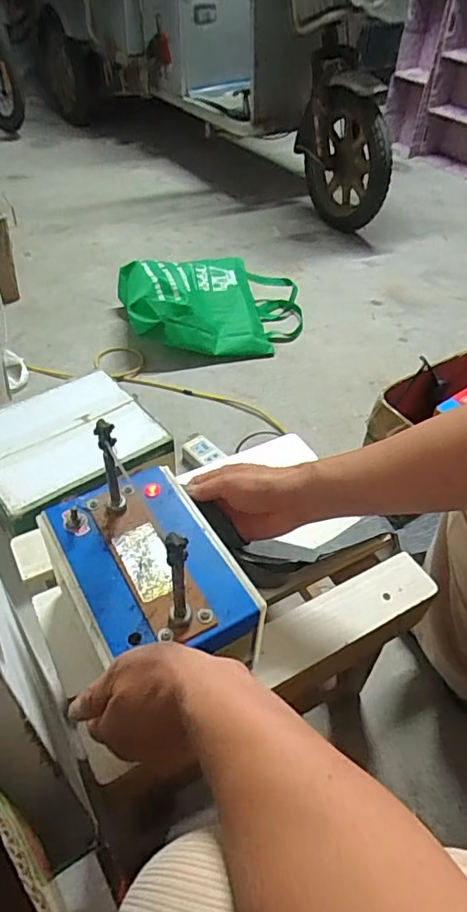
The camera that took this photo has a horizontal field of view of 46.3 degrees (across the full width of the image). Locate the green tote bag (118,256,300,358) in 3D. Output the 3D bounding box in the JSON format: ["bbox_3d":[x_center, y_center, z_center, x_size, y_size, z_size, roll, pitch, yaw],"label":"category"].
[{"bbox_3d":[-0.040,-0.388,1.362,0.454,0.155,0.310,-9,47,-13],"label":"green tote bag"}]

